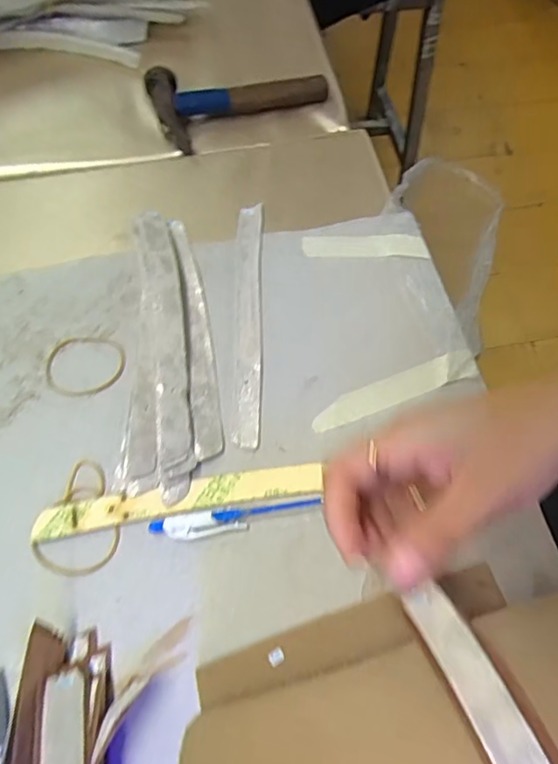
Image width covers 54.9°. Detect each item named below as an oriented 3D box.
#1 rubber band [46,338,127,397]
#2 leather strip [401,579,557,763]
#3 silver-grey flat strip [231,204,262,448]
[{"bbox_3d":[-0.131,-0.012,0.364,0.053,0.006,0.045,6,64,0],"label":"rubber band"},{"bbox_3d":[0.076,0.122,0.181,0.021,0.025,0.114,-16,51,-10],"label":"leather strip"},{"bbox_3d":[-0.022,-0.047,0.383,0.019,0.006,0.193,1,66,-4],"label":"silver-grey flat strip"}]

